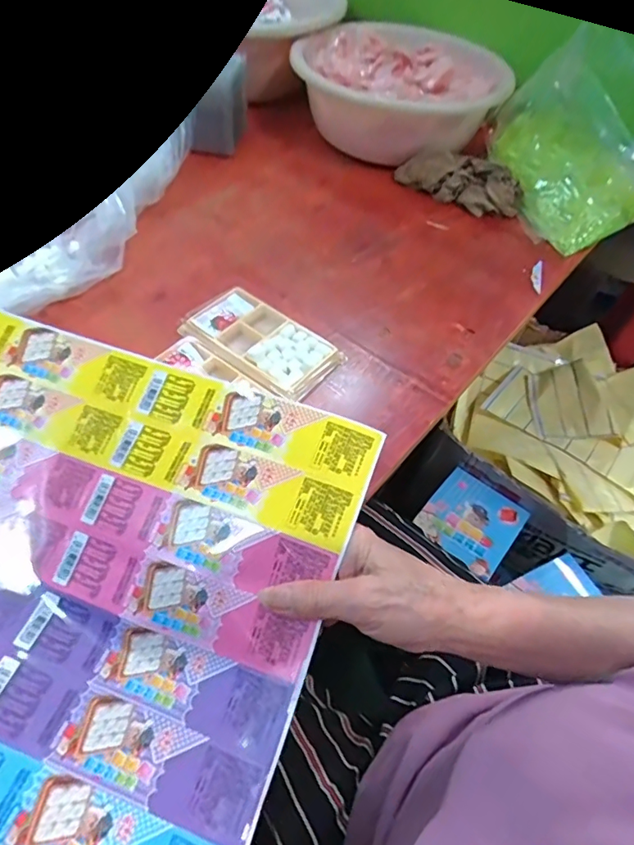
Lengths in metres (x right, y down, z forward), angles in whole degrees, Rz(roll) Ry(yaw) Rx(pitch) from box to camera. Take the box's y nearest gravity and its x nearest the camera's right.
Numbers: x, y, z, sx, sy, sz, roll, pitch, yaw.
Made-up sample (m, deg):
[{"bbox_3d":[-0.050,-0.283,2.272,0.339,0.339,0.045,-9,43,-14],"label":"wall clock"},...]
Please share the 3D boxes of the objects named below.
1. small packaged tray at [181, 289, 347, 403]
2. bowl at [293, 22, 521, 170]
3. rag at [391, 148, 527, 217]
[{"bbox_3d":[-0.050,-0.073,0.460,0.133,0.014,0.078,33,57,18],"label":"small packaged tray"},{"bbox_3d":[0.089,-0.433,0.675,0.225,0.107,0.212,3,54,-4],"label":"bowl"},{"bbox_3d":[0.174,-0.295,0.616,0.150,0.049,0.042,32,57,17],"label":"rag"}]

